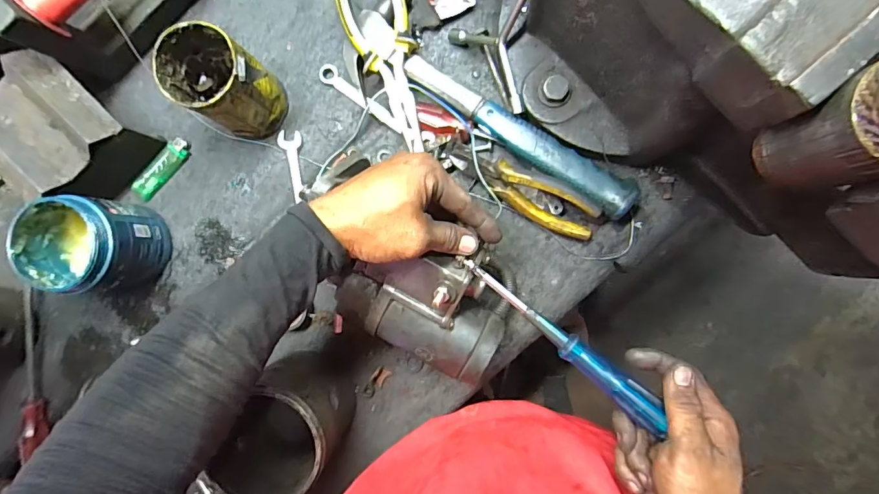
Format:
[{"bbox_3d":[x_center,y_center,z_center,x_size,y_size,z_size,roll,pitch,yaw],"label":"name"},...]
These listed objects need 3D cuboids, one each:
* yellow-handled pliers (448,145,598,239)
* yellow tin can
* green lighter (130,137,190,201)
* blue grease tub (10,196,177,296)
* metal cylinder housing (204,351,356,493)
[{"bbox_3d":[0.080,-0.056,0.456,0.160,0.047,0.034,30,92,4],"label":"yellow-handled pliers"},{"bbox_3d":[-0.205,-0.156,0.446,0.080,0.114,0.070,35,93,4],"label":"yellow tin can"},{"bbox_3d":[-0.305,-0.085,0.503,0.023,0.010,0.080,40,93,4],"label":"green lighter"},{"bbox_3d":[-0.345,-0.005,0.463,0.090,0.101,0.084,0,90,5],"label":"blue grease tub"},{"bbox_3d":[-0.144,0.175,0.449,0.095,0.118,0.103,0,90,5],"label":"metal cylinder housing"}]

